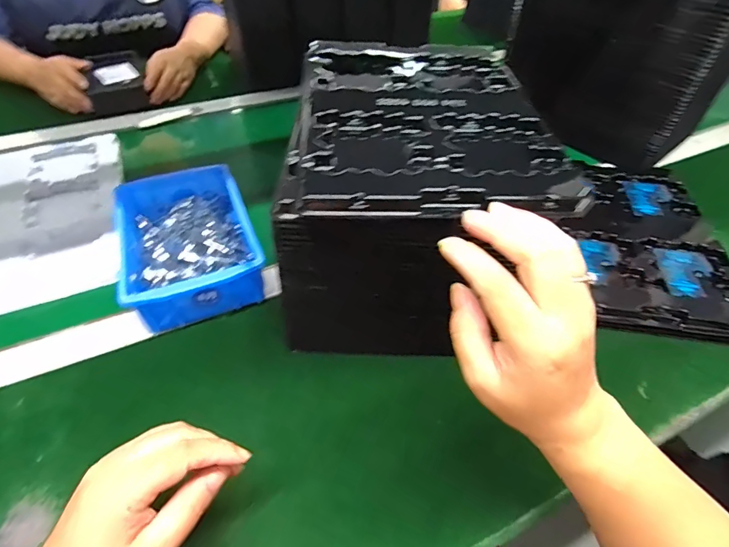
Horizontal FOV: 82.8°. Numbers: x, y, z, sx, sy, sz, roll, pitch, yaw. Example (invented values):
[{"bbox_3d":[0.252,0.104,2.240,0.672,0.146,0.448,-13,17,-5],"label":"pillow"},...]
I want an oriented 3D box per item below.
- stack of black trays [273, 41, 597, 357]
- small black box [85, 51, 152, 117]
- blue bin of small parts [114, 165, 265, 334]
[{"bbox_3d":[0.045,-0.087,0.430,0.208,0.182,0.283,3,47,1],"label":"stack of black trays"},{"bbox_3d":[-0.450,-0.349,0.753,0.093,0.043,0.153,-15,51,-14],"label":"small black box"},{"bbox_3d":[-0.196,-0.036,0.467,0.129,0.065,0.199,-17,50,-17],"label":"blue bin of small parts"}]

